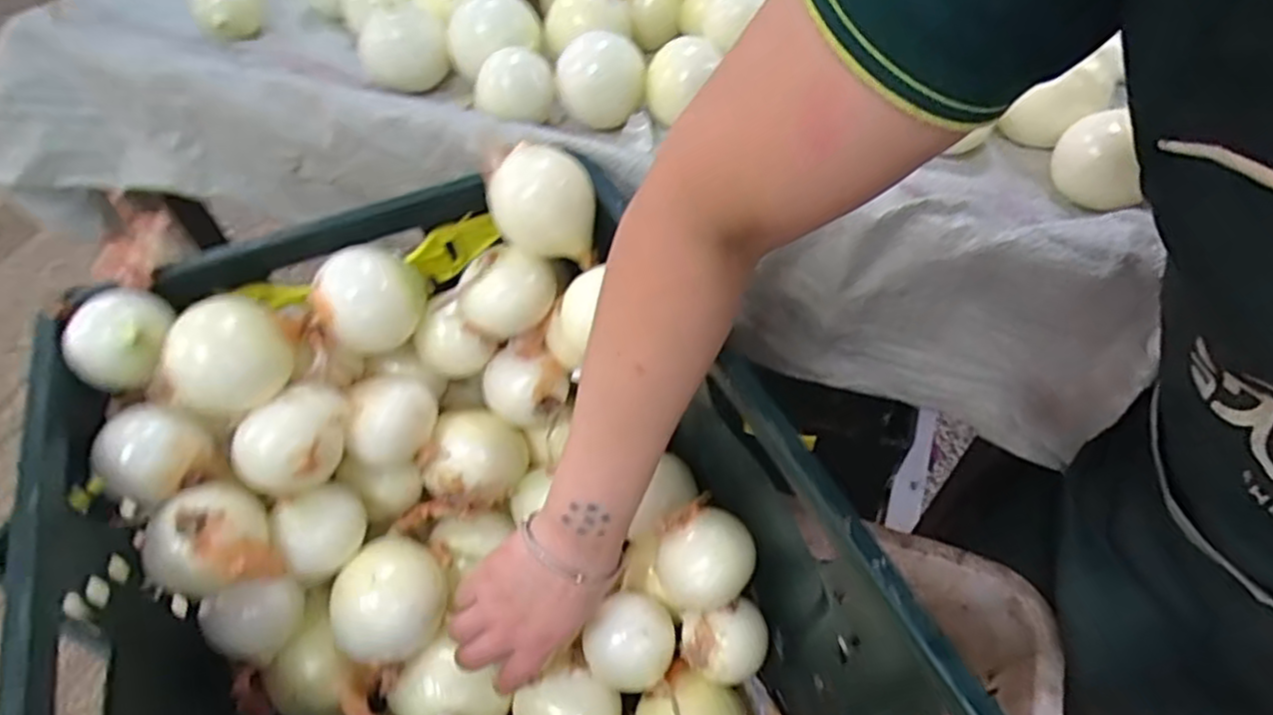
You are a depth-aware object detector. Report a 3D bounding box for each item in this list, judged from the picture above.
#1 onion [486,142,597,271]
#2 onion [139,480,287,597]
[{"bbox_3d":[-0.070,-0.113,0.503,0.075,0.064,0.061,-6,53,-2],"label":"onion"},{"bbox_3d":[-0.283,0.119,0.447,0.070,0.057,0.067,-14,54,-8],"label":"onion"}]

